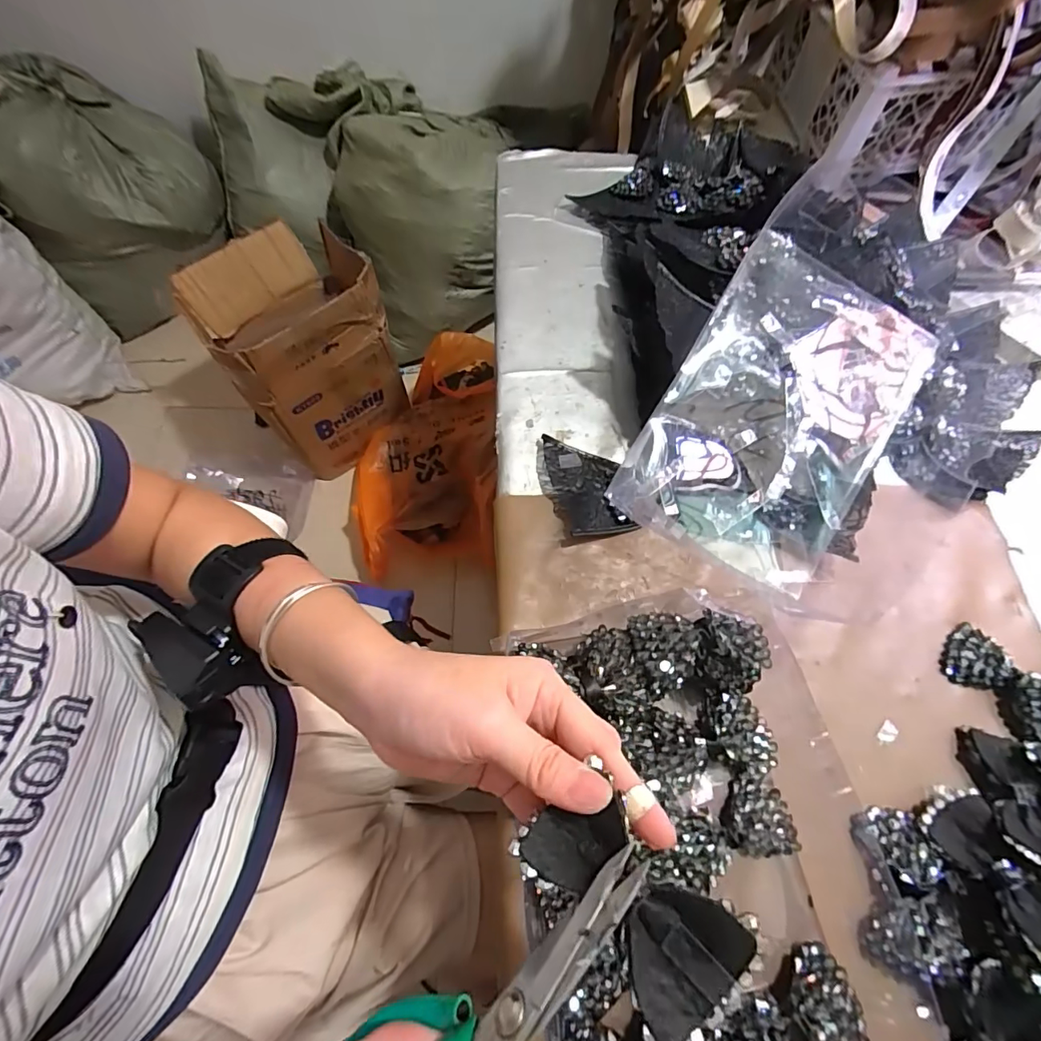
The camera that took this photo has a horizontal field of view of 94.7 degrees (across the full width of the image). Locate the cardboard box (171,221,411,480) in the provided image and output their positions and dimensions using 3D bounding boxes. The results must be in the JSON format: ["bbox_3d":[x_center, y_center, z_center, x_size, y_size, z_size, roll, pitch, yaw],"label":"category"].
[{"bbox_3d":[-0.484,-0.386,1.110,0.329,0.391,0.337,-37,72,-17],"label":"cardboard box"}]

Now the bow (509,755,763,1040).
[{"bbox_3d":[0.041,0.150,0.188,0.091,0.011,0.050,30,69,24],"label":"bow"}]

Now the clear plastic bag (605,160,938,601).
[{"bbox_3d":[0.218,-0.093,0.405,0.189,0.038,0.287,31,84,0],"label":"clear plastic bag"}]

